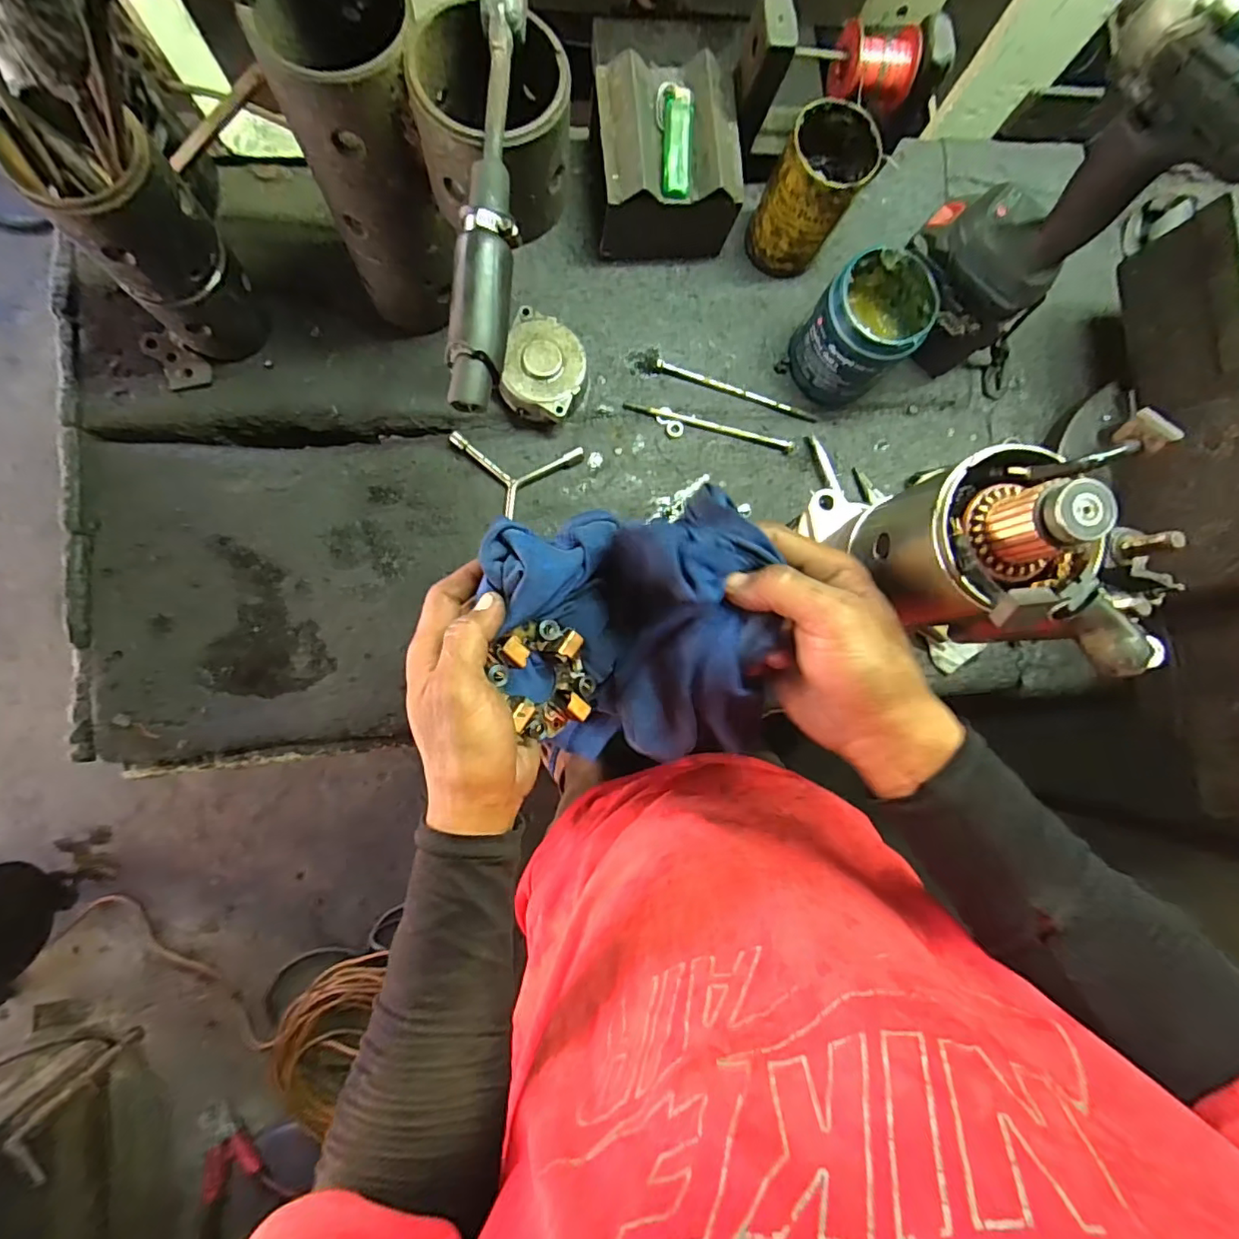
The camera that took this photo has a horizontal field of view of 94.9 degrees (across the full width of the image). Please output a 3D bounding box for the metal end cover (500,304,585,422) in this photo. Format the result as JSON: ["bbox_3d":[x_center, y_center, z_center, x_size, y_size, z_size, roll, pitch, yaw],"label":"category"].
[{"bbox_3d":[-0.066,-0.222,0.509,0.072,0.033,0.080,22,83,-4],"label":"metal end cover"}]

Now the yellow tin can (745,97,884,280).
[{"bbox_3d":[0.169,-0.381,0.512,0.072,0.113,0.074,1,85,-6],"label":"yellow tin can"}]

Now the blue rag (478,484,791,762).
[{"bbox_3d":[0.005,0.014,0.359,0.146,0.151,0.165,-13,87,-7],"label":"blue rag"}]

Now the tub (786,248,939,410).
[{"bbox_3d":[0.218,-0.260,0.517,0.087,0.103,0.094,1,85,-6],"label":"tub"}]

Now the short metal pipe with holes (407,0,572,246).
[{"bbox_3d":[-0.078,-0.286,0.341,0.089,0.090,0.095,1,85,-6],"label":"short metal pipe with holes"}]

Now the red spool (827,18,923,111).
[{"bbox_3d":[0.208,-0.453,0.465,0.063,0.041,0.043,-3,86,-7],"label":"red spool"}]

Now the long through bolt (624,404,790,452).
[{"bbox_3d":[0.087,-0.184,0.542,0.166,0.008,0.008,12,84,-5],"label":"long through bolt"}]

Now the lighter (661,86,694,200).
[{"bbox_3d":[0.048,-0.397,0.473,0.025,0.019,0.081,1,85,-6],"label":"lighter"}]

